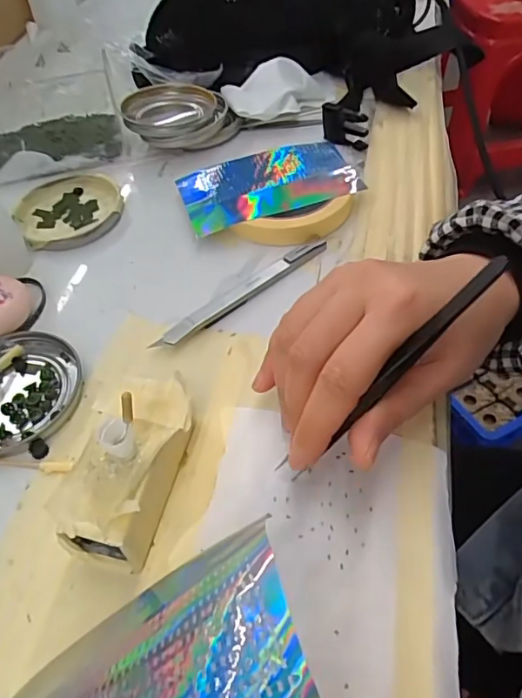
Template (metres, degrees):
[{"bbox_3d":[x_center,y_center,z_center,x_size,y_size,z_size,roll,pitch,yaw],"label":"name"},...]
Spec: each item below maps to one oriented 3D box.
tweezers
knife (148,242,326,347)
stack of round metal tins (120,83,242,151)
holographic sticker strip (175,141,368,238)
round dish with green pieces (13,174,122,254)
[{"bbox_3d":[0.050,0.013,0.215,0.125,0.010,0.009,-50,50,23],"label":"tweezers"},{"bbox_3d":[-0.009,-0.036,0.324,0.130,0.009,0.013,-37,57,-21],"label":"knife"},{"bbox_3d":[-0.070,-0.201,0.447,0.090,0.025,0.077,-16,52,-6],"label":"stack of round metal tins"},{"bbox_3d":[0.005,-0.120,0.384,0.124,0.015,0.075,-16,52,-7],"label":"holographic sticker strip"},{"bbox_3d":[-0.144,-0.103,0.394,0.077,0.011,0.076,-3,51,4],"label":"round dish with green pieces"}]

